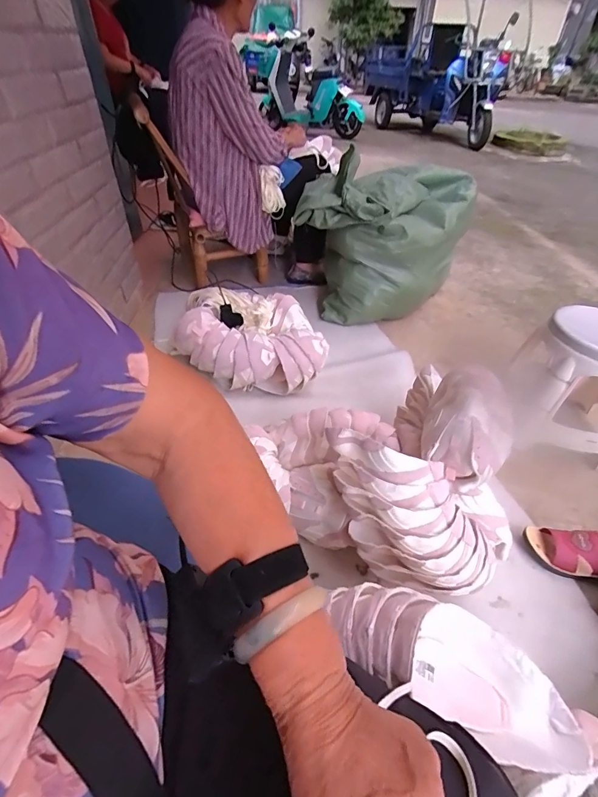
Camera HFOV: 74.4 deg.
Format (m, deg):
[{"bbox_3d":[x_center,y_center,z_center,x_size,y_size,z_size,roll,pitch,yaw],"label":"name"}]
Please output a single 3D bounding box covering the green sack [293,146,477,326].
[{"bbox_3d":[0.312,-0.578,1.477,0.523,0.446,0.498,15,44,14],"label":"green sack"}]

